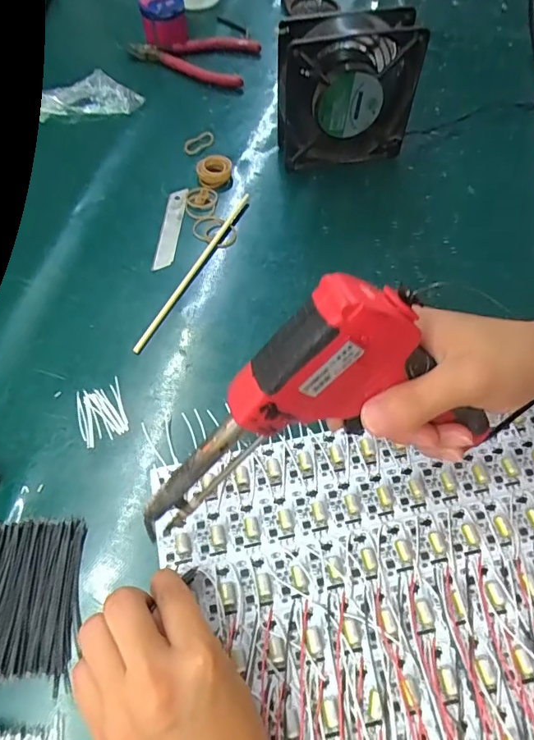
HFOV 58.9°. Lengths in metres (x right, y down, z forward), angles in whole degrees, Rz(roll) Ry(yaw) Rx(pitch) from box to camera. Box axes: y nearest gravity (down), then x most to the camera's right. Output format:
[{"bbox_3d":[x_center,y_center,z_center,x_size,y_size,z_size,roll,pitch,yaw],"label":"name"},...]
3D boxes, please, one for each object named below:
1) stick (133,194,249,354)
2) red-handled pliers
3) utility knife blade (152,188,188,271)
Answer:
[{"bbox_3d":[-0.063,-0.092,0.418,0.008,0.005,0.194,25,59,12],"label":"stick"},{"bbox_3d":[-0.093,-0.369,0.558,0.148,0.032,0.071,14,58,5],"label":"red-handled pliers"},{"bbox_3d":[-0.090,-0.134,0.441,0.018,0.004,0.097,1,62,6],"label":"utility knife blade"}]

